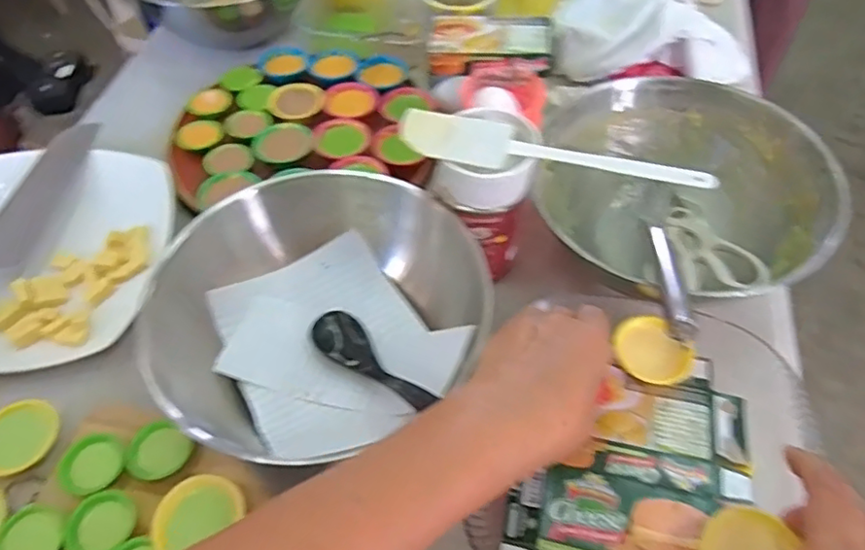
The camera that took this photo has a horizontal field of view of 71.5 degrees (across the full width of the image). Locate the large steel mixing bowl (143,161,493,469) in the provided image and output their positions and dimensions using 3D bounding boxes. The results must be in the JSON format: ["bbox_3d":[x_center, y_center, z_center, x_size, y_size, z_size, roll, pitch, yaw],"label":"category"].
[{"bbox_3d":[-0.090,0.029,0.455,0.214,0.097,0.210,-36,61,-22],"label":"large steel mixing bowl"}]

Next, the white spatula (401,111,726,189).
[{"bbox_3d":[0.087,-0.092,0.445,0.226,0.014,0.042,10,55,8],"label":"white spatula"}]

